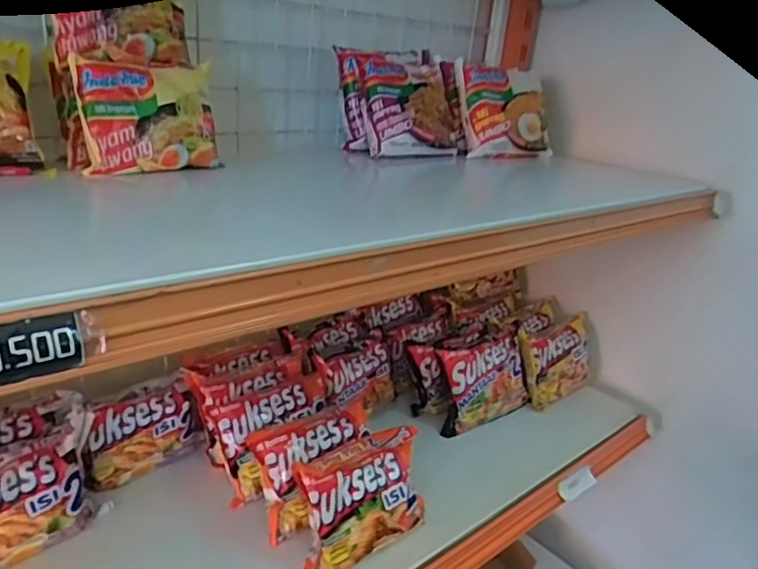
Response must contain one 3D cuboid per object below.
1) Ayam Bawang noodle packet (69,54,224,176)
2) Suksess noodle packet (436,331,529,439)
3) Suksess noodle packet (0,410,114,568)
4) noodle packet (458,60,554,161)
[{"bbox_3d":[-0.210,-0.156,0.557,0.123,0.099,0.023,-13,13,-37],"label":"Ayam Bawang noodle packet"},{"bbox_3d":[0.159,0.138,0.863,0.166,0.121,0.040,-10,7,-39],"label":"Suksess noodle packet"},{"bbox_3d":[-0.342,0.205,0.565,0.151,0.102,0.059,-15,30,-41],"label":"Suksess noodle packet"},{"bbox_3d":[0.183,-0.251,0.866,0.146,0.138,0.044,-10,0,-25],"label":"noodle packet"}]

